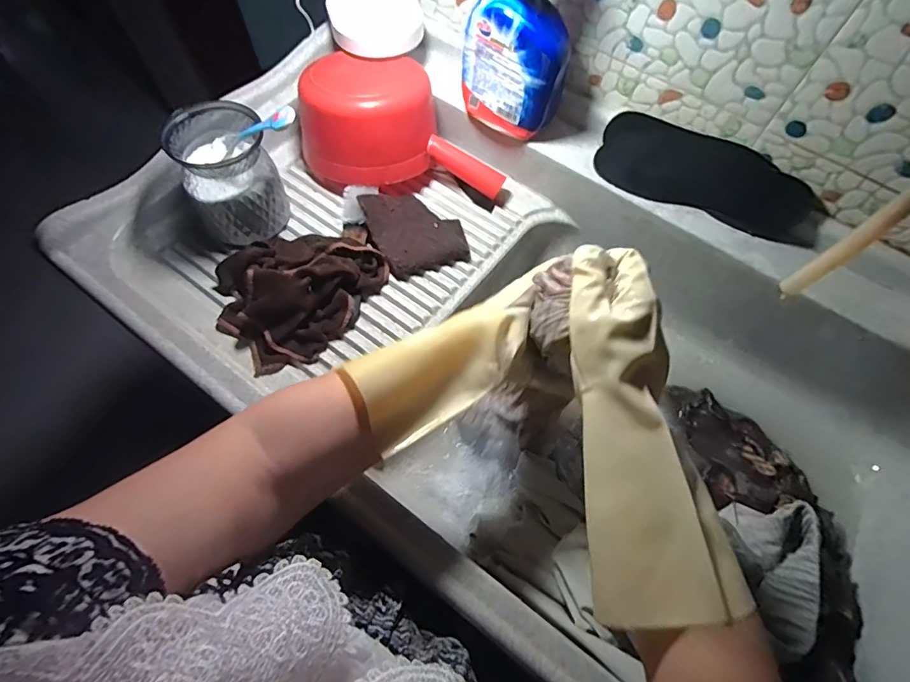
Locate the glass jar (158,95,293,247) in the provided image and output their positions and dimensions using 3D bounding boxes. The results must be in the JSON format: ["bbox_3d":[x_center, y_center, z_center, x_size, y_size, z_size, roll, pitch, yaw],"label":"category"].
[{"bbox_3d":[-0.262,-0.196,0.551,0.103,0.112,0.128,-20,69,-11],"label":"glass jar"}]

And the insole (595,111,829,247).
[{"bbox_3d":[0.300,-0.192,0.558,0.260,0.021,0.082,25,112,11],"label":"insole"}]

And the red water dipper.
[{"bbox_3d":[-0.065,-0.281,0.615,0.268,0.110,0.152,9,66,1],"label":"red water dipper"}]

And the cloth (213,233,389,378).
[{"bbox_3d":[-0.183,-0.064,0.529,0.152,0.049,0.186,33,69,11],"label":"cloth"}]

